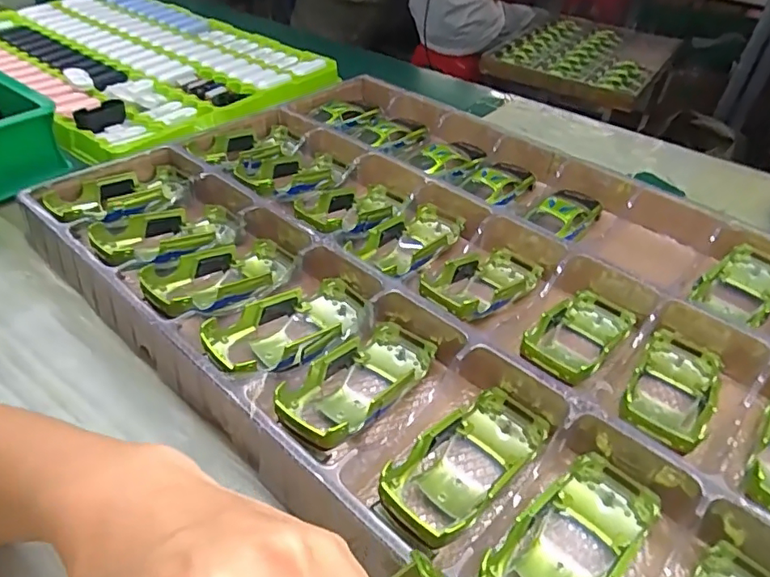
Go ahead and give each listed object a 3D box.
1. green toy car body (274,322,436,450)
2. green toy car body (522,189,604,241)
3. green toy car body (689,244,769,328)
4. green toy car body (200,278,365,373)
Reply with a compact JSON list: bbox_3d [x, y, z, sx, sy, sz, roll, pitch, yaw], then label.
[{"bbox_3d":[-0.017,0.068,0.372,0.058,0.036,0.138,26,29,22],"label":"green toy car body"},{"bbox_3d":[0.184,-0.077,0.543,0.047,0.025,0.088,33,49,28],"label":"green toy car body"},{"bbox_3d":[0.324,-0.003,0.485,0.055,0.029,0.099,35,50,30],"label":"green toy car body"},{"bbox_3d":[-0.068,0.031,0.406,0.129,0.043,0.060,-30,52,-33],"label":"green toy car body"}]

